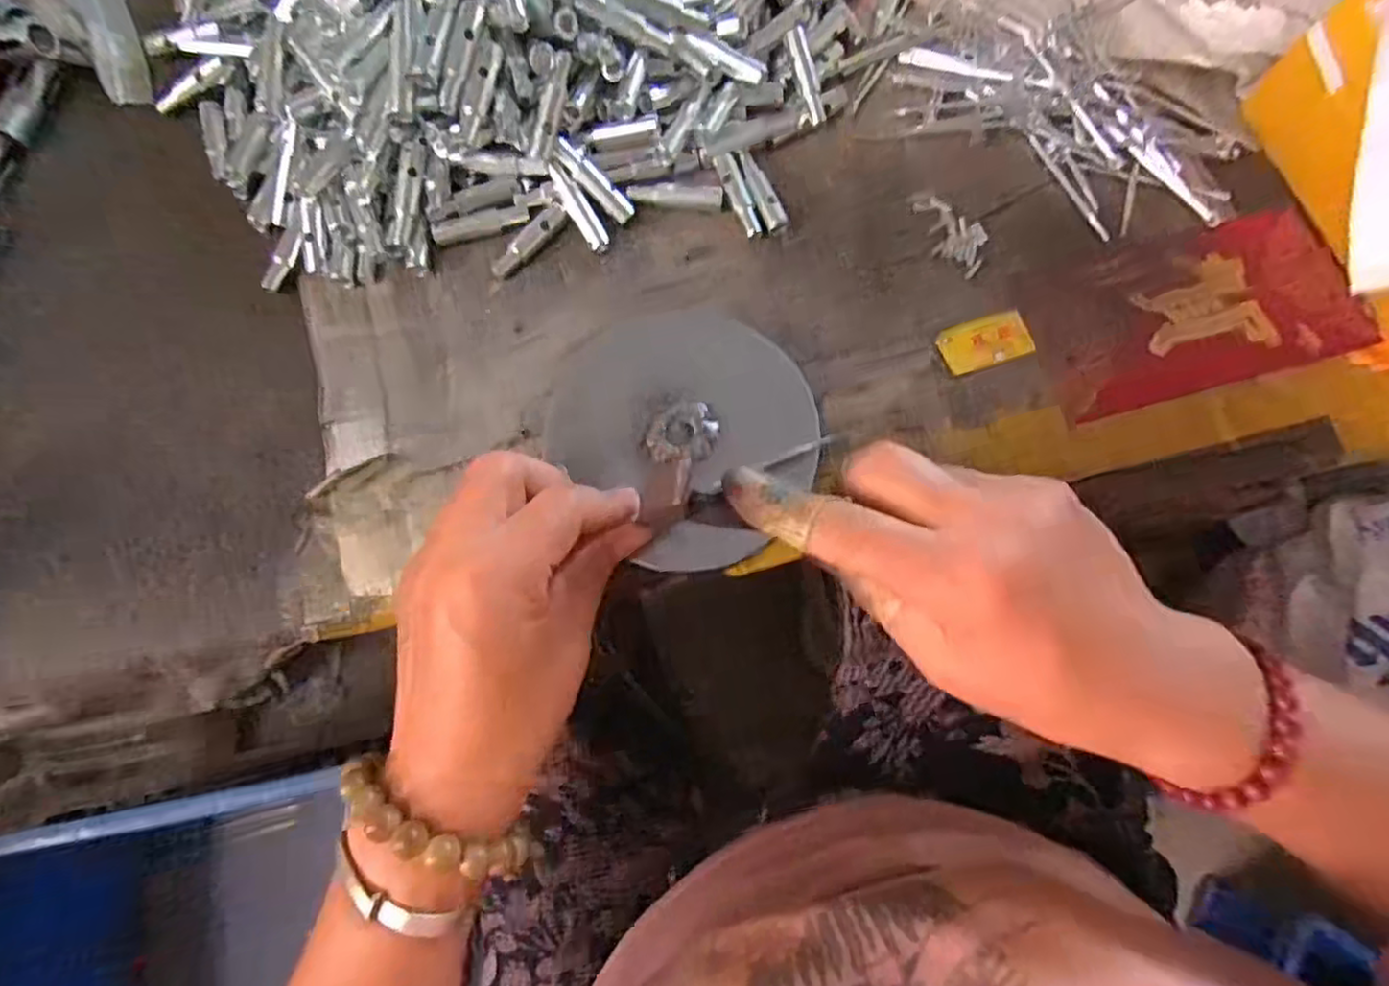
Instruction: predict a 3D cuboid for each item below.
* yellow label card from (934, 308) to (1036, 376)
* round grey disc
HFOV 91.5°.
[{"bbox_3d":[0.147,-0.076,0.341,0.046,0.004,0.025,-17,76,-5],"label":"yellow label card"},{"bbox_3d":[-0.004,-0.033,0.321,0.113,0.017,0.123,0,75,0],"label":"round grey disc"}]

